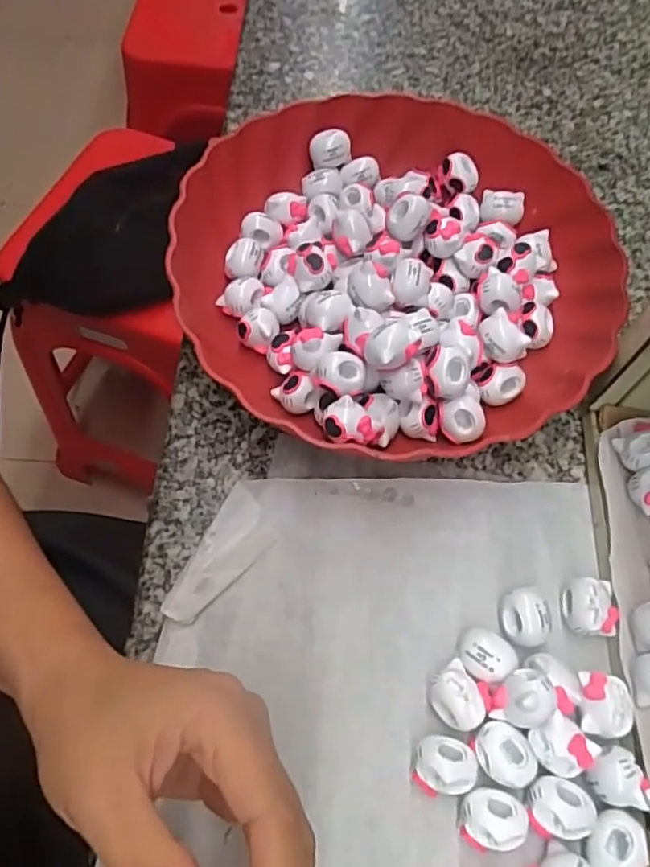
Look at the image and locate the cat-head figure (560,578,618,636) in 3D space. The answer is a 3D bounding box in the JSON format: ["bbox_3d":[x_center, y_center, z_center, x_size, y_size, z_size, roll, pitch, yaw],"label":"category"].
[{"bbox_3d":[0.123,0.081,0.287,0.022,0.013,0.025,5,63,0],"label":"cat-head figure"}]

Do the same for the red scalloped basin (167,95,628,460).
[{"bbox_3d":[0.042,-0.096,0.361,0.245,0.072,0.240,1,63,-2],"label":"red scalloped basin"}]

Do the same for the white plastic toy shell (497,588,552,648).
[{"bbox_3d":[0.091,0.084,0.283,0.021,0.017,0.024,-6,63,-6],"label":"white plastic toy shell"}]

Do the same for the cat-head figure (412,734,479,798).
[{"bbox_3d":[0.049,0.135,0.254,0.025,0.017,0.021,-3,63,-4],"label":"cat-head figure"}]

